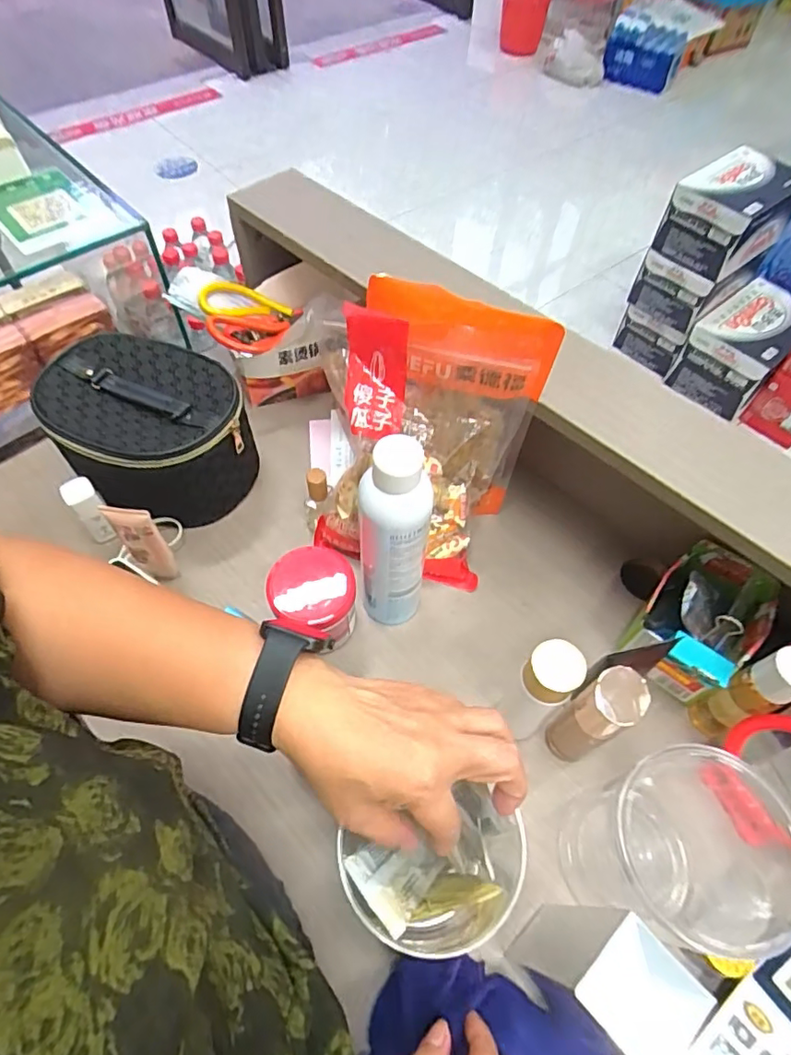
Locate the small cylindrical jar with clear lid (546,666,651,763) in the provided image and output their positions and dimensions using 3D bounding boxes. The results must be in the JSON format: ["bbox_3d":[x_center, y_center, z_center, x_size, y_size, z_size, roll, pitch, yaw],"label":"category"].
[{"bbox_3d":[0.157,0.151,0.443,0.039,0.139,0.036,1,58,-1],"label":"small cylindrical jar with clear lid"}]

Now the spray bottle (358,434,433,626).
[{"bbox_3d":[-0.002,0.016,0.468,0.056,0.226,0.046,2,58,-1],"label":"spray bottle"}]

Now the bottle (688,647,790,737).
[{"bbox_3d":[0.289,0.138,0.462,0.029,0.142,0.033,-23,62,-15],"label":"bottle"}]

